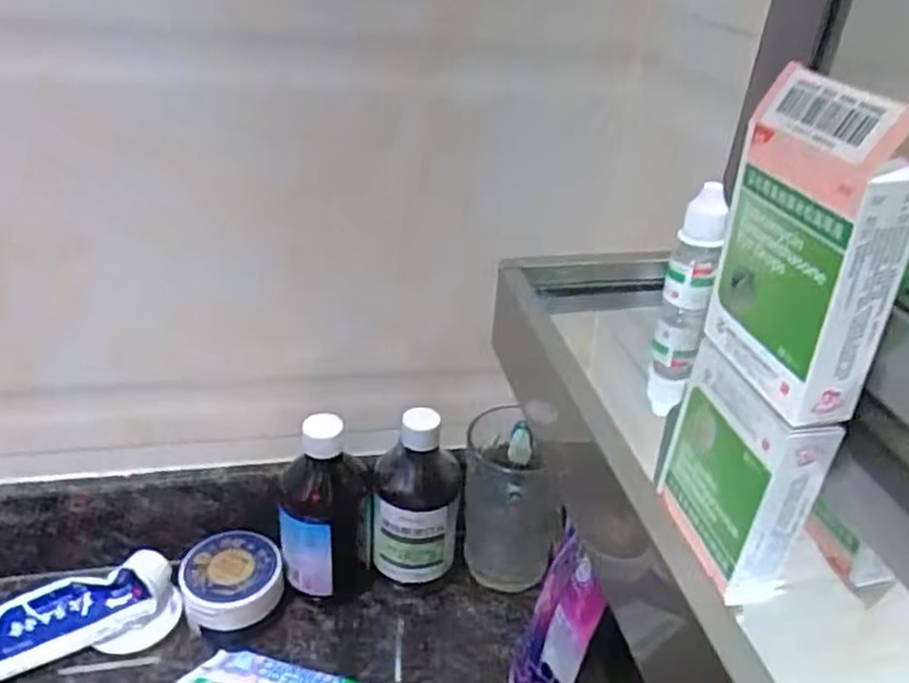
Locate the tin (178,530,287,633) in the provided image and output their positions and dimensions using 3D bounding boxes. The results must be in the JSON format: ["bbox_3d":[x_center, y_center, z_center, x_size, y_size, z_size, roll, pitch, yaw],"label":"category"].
[{"bbox_3d":[-0.157,0.171,0.524,0.067,0.039,0.060,-9,34,-21],"label":"tin"}]

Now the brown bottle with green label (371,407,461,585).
[{"bbox_3d":[-0.027,0.116,0.539,0.059,0.142,0.061,5,31,0],"label":"brown bottle with green label"}]

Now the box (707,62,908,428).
[{"bbox_3d":[0.121,-0.034,0.257,0.024,0.103,0.068,-3,31,-14],"label":"box"}]

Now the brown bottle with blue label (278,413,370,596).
[{"bbox_3d":[-0.091,0.120,0.519,0.060,0.147,0.056,-2,32,-11],"label":"brown bottle with blue label"}]

